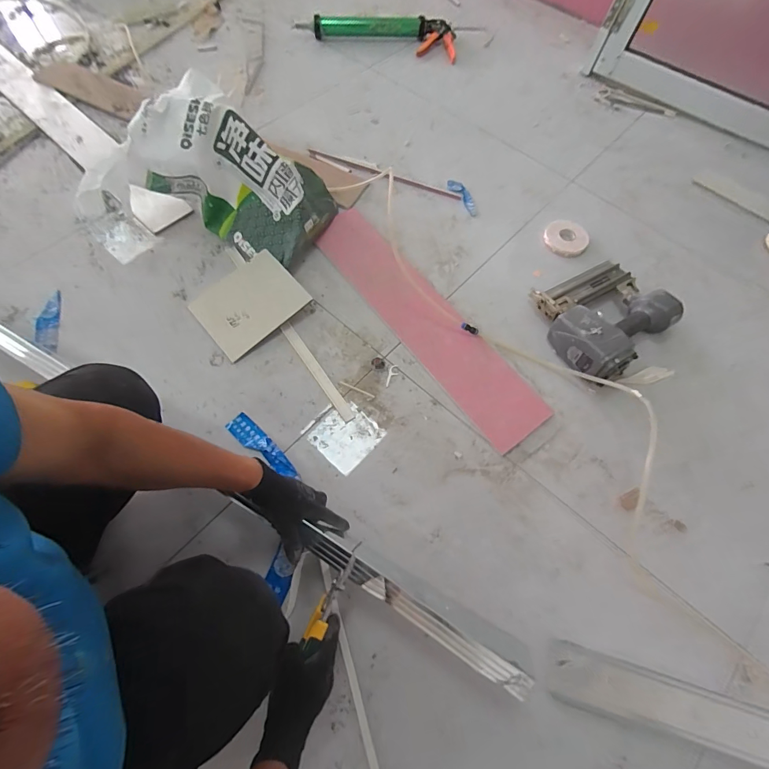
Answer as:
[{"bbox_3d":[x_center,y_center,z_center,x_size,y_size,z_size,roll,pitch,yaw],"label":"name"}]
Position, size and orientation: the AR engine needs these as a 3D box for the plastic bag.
[{"bbox_3d":[-0.393,-0.462,0.907,0.500,0.259,0.297,11,63,1],"label":"plastic bag"}]

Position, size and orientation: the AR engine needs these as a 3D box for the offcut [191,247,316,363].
[{"bbox_3d":[-0.308,-0.186,0.899,0.225,0.010,0.184,-41,79,-9],"label":"offcut"}]

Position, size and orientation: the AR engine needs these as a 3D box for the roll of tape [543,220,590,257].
[{"bbox_3d":[0.482,-0.388,1.042,0.114,0.031,0.114,1,64,-3],"label":"roll of tape"}]

